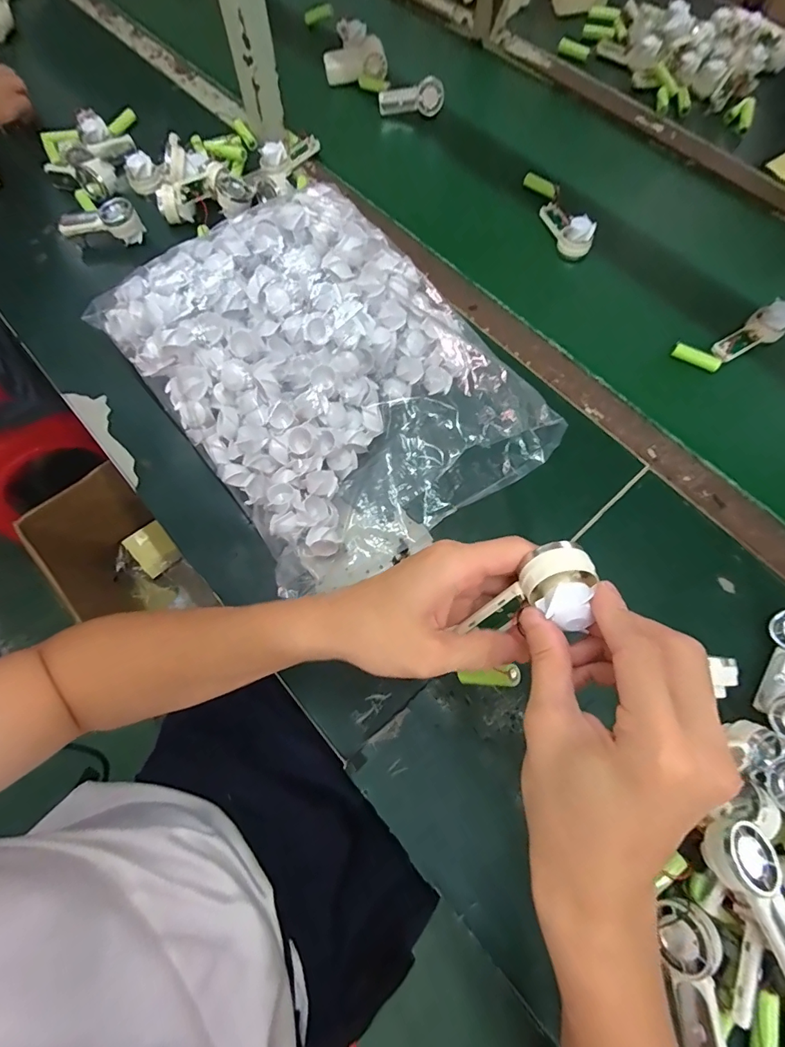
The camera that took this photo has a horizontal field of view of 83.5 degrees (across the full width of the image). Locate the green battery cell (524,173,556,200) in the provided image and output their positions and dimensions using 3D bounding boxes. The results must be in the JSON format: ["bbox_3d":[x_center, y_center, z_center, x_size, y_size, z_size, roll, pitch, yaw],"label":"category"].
[{"bbox_3d":[0.197,-0.447,0.584,0.016,0.014,0.051,-38,75,-11],"label":"green battery cell"}]

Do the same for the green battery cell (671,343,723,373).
[{"bbox_3d":[0.340,-0.185,0.490,0.050,0.013,0.011,29,74,10],"label":"green battery cell"}]

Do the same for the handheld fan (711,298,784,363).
[{"bbox_3d":[0.402,-0.212,0.496,0.092,0.031,0.036,-31,74,4],"label":"handheld fan"}]

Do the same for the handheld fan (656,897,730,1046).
[{"bbox_3d":[0.197,0.304,0.286,0.032,0.026,0.091,-11,64,37],"label":"handheld fan"}]

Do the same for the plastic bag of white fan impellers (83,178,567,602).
[{"bbox_3d":[-0.063,-0.150,0.433,0.304,0.084,0.377,-35,75,-11],"label":"plastic bag of white fan impellers"}]

